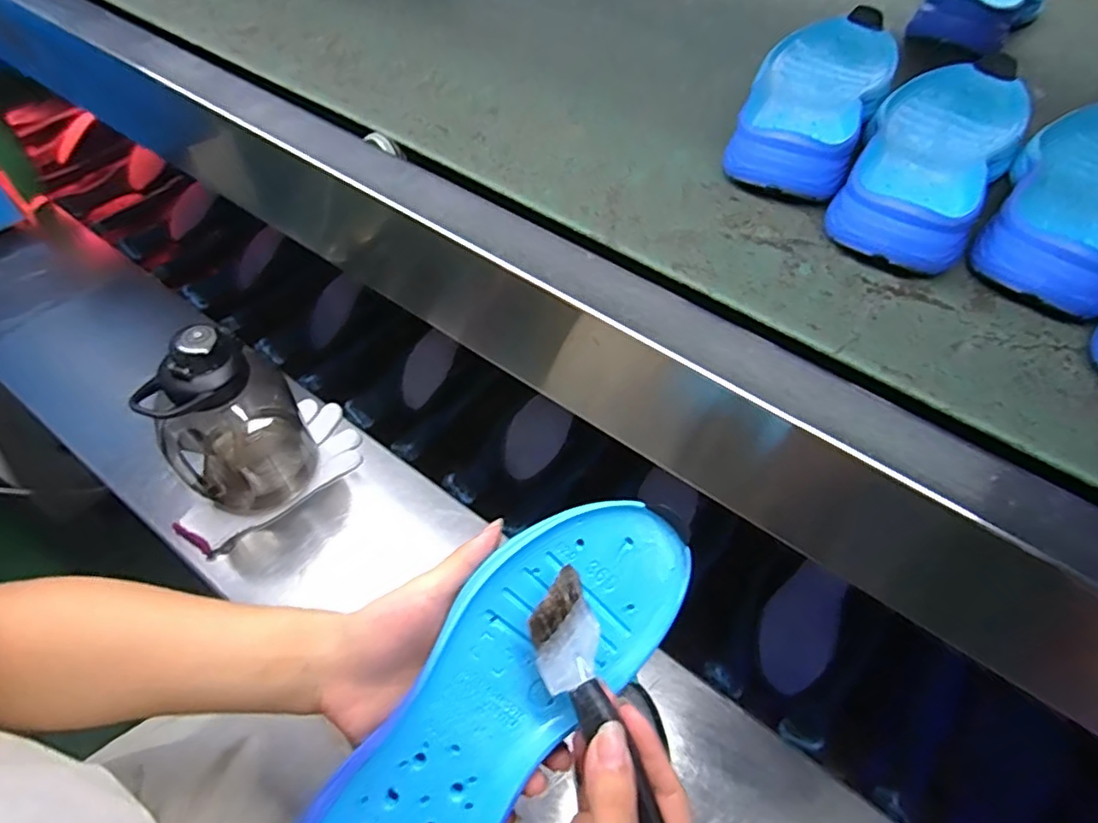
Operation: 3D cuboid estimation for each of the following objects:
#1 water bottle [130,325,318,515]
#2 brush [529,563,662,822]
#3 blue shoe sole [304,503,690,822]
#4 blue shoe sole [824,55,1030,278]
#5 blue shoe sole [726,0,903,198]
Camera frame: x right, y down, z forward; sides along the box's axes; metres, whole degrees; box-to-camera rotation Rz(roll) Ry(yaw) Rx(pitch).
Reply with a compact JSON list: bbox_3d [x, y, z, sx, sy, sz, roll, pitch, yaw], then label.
[{"bbox_3d":[-0.339,0.002,0.646,0.131,0.214,0.134,-27,59,-20],"label":"water bottle"},{"bbox_3d":[0.035,0.159,0.273,0.032,0.023,0.173,-21,63,-17],"label":"brush"},{"bbox_3d":[-0.026,0.146,0.305,0.088,0.038,0.240,40,77,3],"label":"blue shoe sole"},{"bbox_3d":[0.261,-0.176,0.416,0.087,0.038,0.253,32,59,19],"label":"blue shoe sole"},{"bbox_3d":[0.198,-0.235,0.455,0.088,0.039,0.256,24,56,14],"label":"blue shoe sole"}]

